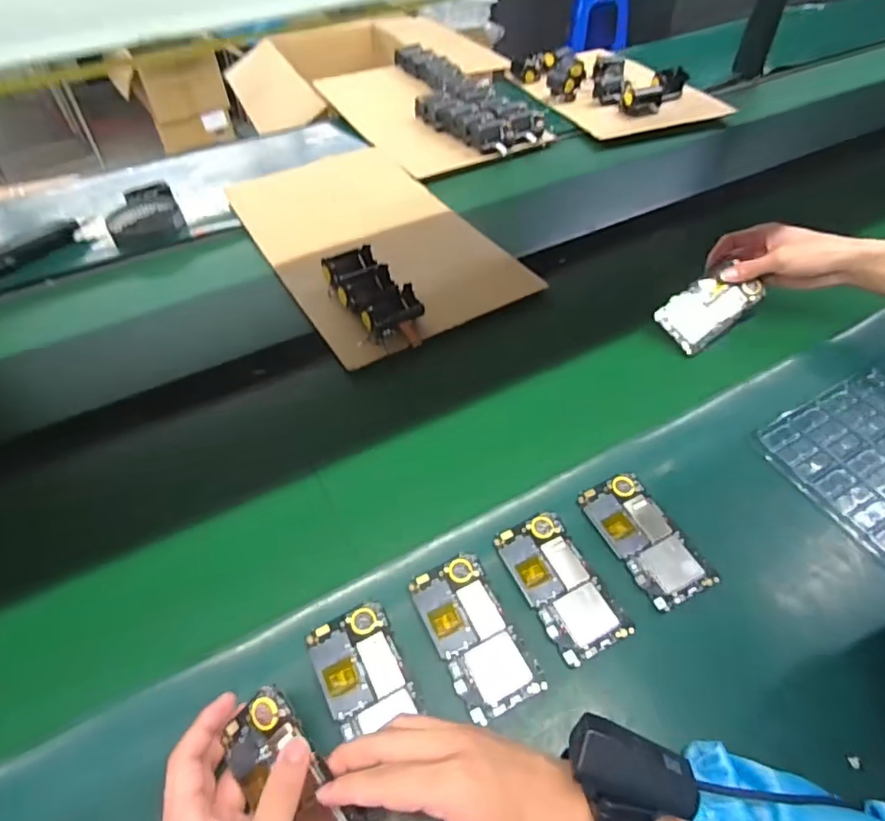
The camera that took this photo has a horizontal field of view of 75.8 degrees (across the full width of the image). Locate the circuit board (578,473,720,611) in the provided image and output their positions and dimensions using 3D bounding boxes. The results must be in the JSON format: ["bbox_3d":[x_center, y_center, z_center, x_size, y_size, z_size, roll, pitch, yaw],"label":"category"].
[{"bbox_3d":[0.183,0.114,0.518,0.065,0.010,0.122,-20,51,-15],"label":"circuit board"}]

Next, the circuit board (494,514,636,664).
[{"bbox_3d":[0.100,0.148,0.492,0.064,0.006,0.125,-22,56,-16],"label":"circuit board"}]

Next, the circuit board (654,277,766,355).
[{"bbox_3d":[0.320,-0.125,0.685,0.119,0.009,0.069,-39,86,-1],"label":"circuit board"}]

